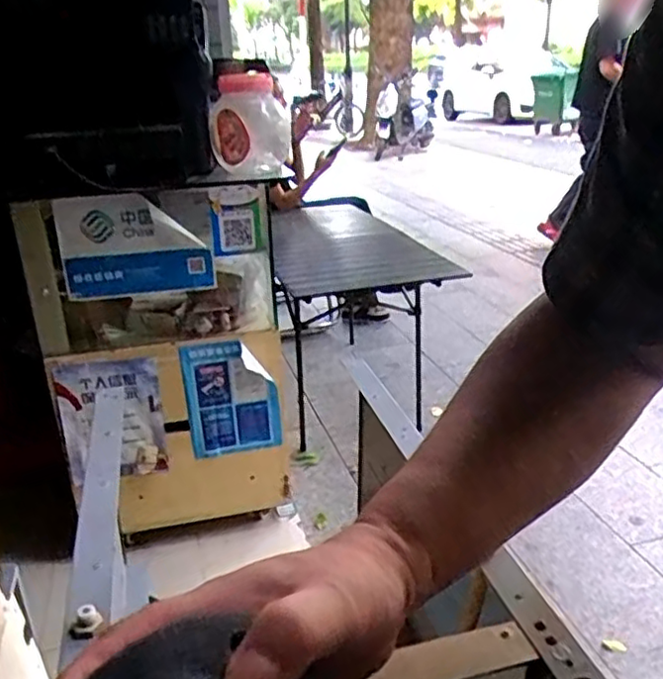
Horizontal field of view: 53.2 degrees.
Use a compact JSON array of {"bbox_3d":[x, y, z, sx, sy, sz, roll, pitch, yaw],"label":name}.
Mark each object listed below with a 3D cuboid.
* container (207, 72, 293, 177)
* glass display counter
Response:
[{"bbox_3d":[-0.164,-0.421,1.328,0.157,0.193,0.174,-5,23,-6],"label":"container"},{"bbox_3d":[-0.382,0.027,1.524,0.497,0.737,0.324,-9,24,-14],"label":"glass display counter"}]

